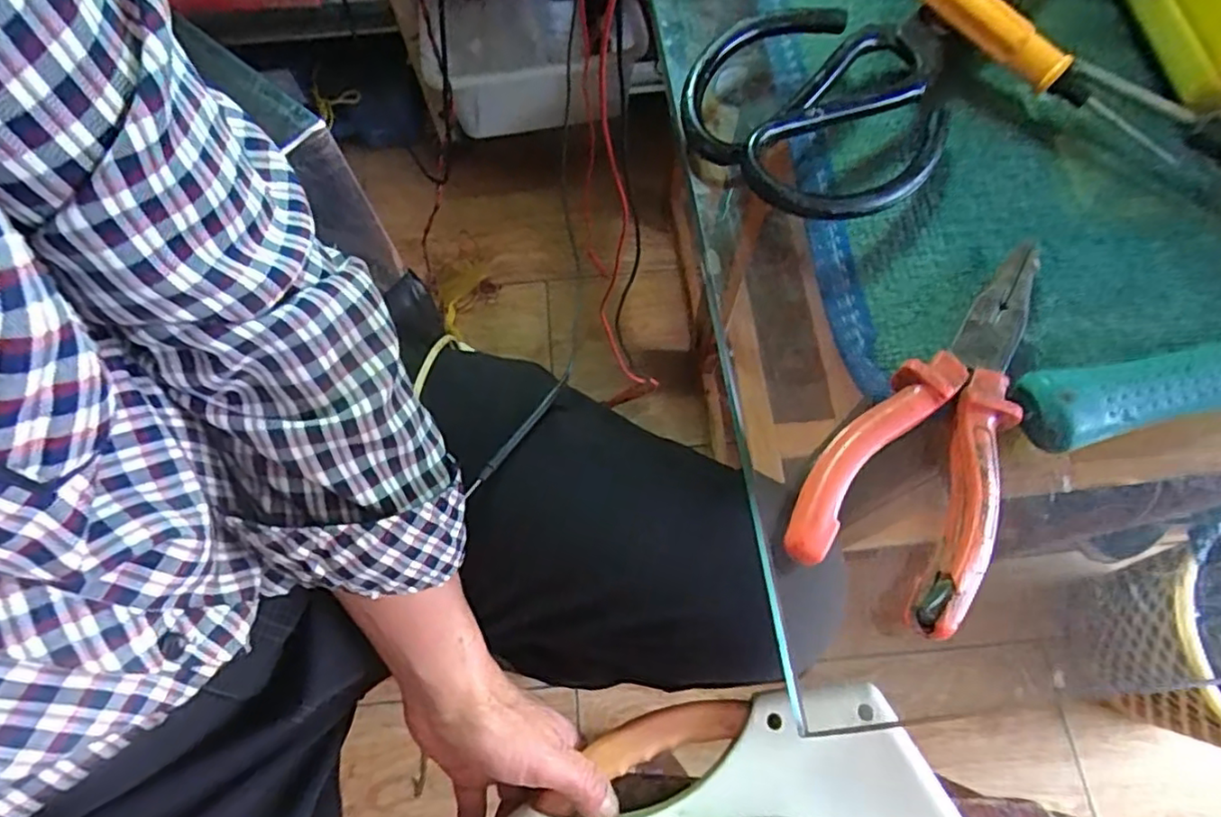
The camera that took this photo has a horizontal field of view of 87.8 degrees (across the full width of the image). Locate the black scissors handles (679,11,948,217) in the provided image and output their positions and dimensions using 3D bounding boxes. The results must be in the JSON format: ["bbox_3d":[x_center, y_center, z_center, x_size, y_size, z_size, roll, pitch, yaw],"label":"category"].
[{"bbox_3d":[0.076,-0.109,0.237,0.097,0.020,0.084,10,69,4],"label":"black scissors handles"}]

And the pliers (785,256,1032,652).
[{"bbox_3d":[0.107,-0.002,0.199,0.051,0.011,0.136,31,72,12],"label":"pliers"}]

